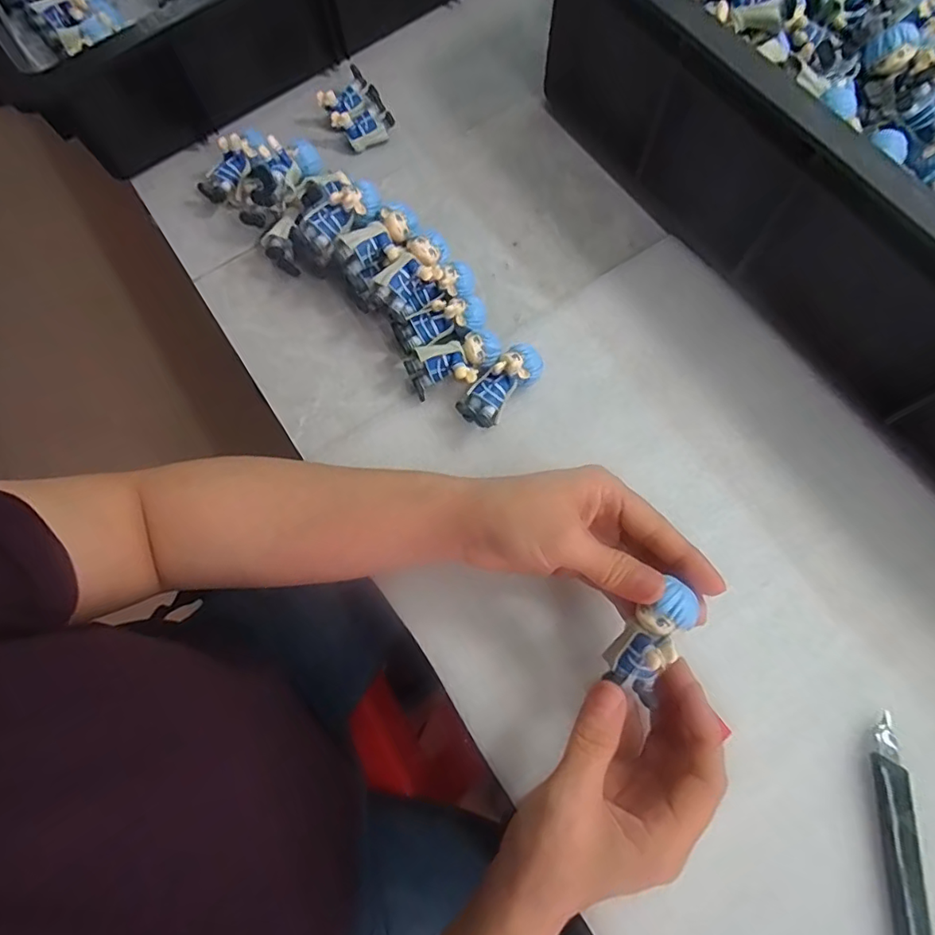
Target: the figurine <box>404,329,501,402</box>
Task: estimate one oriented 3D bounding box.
[{"bbox_3d":[-0.007,-0.065,0.354,0.059,0.030,0.030,-21,74,-5],"label":"figurine"}]

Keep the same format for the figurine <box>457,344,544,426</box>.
[{"bbox_3d":[0.022,-0.052,0.345,0.061,0.037,0.025,-44,77,-11],"label":"figurine"}]

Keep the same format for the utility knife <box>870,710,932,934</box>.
[{"bbox_3d":[0.221,0.204,0.274,0.018,0.006,0.139,1,74,2],"label":"utility knife"}]

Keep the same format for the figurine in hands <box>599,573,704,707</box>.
[{"bbox_3d":[0.087,0.086,0.258,0.026,0.028,0.064,26,119,9],"label":"figurine in hands"}]

